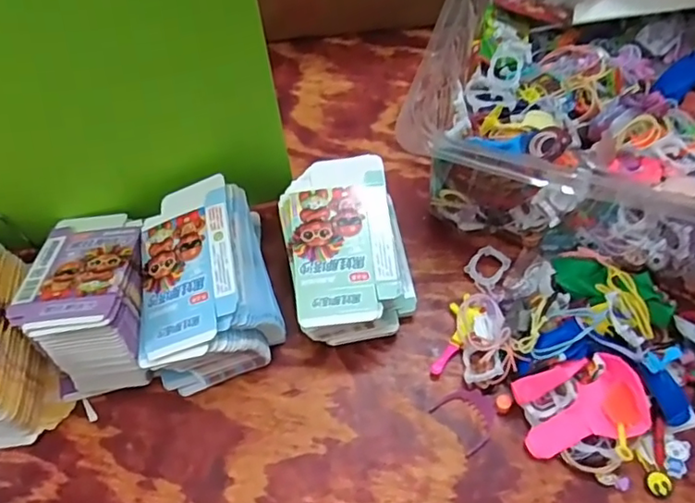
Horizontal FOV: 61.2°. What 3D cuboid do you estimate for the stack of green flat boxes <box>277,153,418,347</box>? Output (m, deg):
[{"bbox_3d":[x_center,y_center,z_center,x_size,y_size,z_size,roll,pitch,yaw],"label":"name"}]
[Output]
[{"bbox_3d":[0.001,0.002,0.528,0.103,0.083,0.144,-10,61,-3],"label":"stack of green flat boxes"}]

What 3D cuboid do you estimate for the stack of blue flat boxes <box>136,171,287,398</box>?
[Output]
[{"bbox_3d":[-0.121,0.029,0.512,0.108,0.089,0.152,-13,61,-5],"label":"stack of blue flat boxes"}]

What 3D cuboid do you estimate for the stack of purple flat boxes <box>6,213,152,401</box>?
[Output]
[{"bbox_3d":[-0.215,0.036,0.504,0.088,0.105,0.149,-8,60,-1],"label":"stack of purple flat boxes"}]

